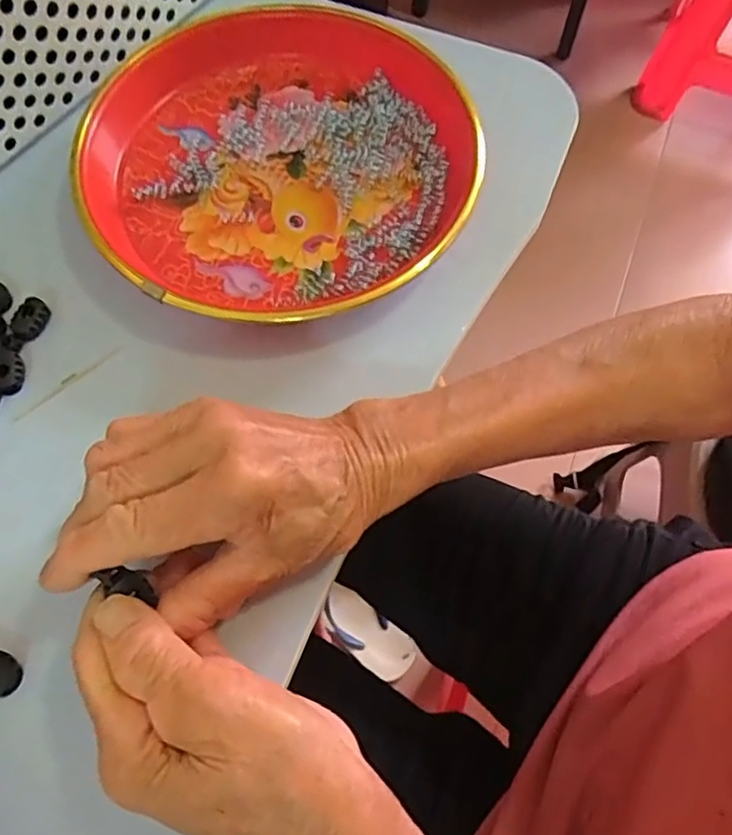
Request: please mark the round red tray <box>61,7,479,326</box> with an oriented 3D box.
[{"bbox_3d":[-0.055,-0.143,0.364,0.223,0.039,0.210,1,66,-1],"label":"round red tray"}]

